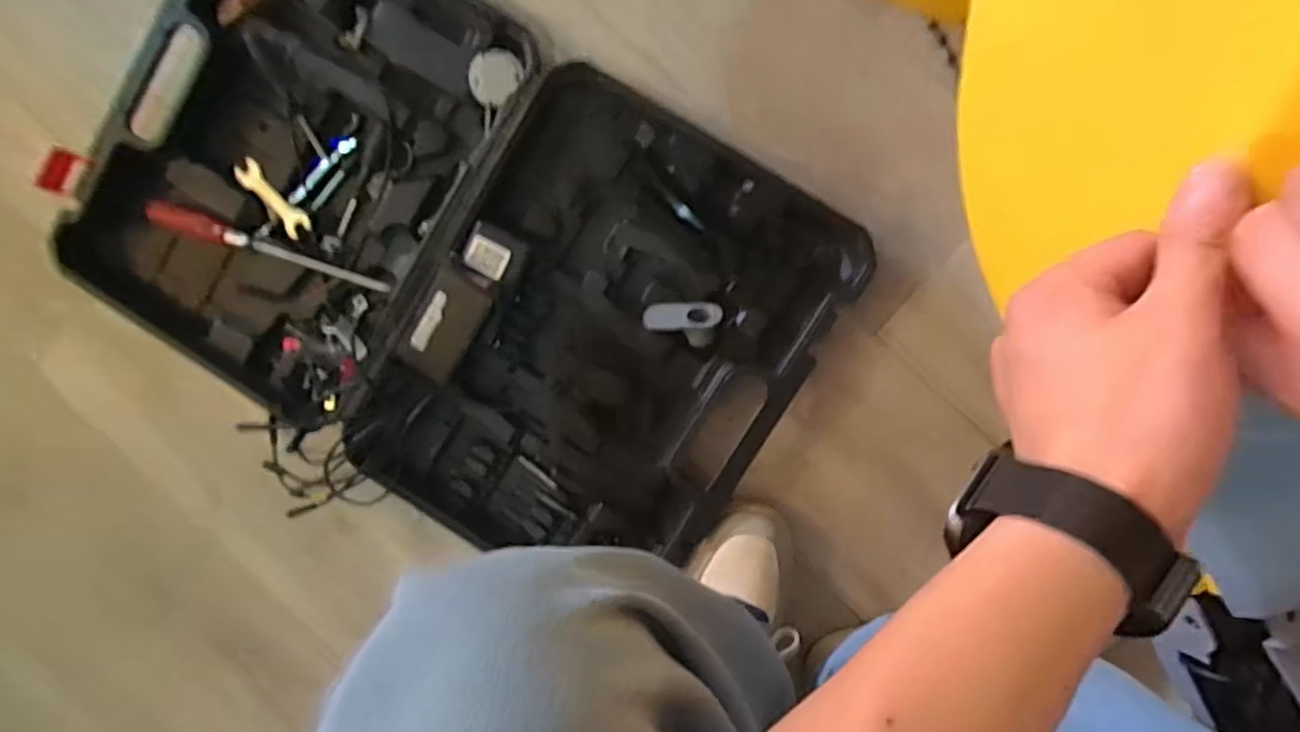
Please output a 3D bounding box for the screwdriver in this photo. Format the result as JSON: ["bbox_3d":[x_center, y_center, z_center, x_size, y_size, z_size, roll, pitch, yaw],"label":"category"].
[{"bbox_3d":[-0.352,-0.107,0.644,0.232,0.025,0.023,18,93,4],"label":"screwdriver"}]

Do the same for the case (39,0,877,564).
[{"bbox_3d":[-0.188,-0.102,0.625,0.648,0.052,0.406,31,94,3],"label":"case"}]

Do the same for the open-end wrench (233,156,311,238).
[{"bbox_3d":[-0.356,-0.157,0.657,0.093,0.006,0.025,43,95,2],"label":"open-end wrench"}]

